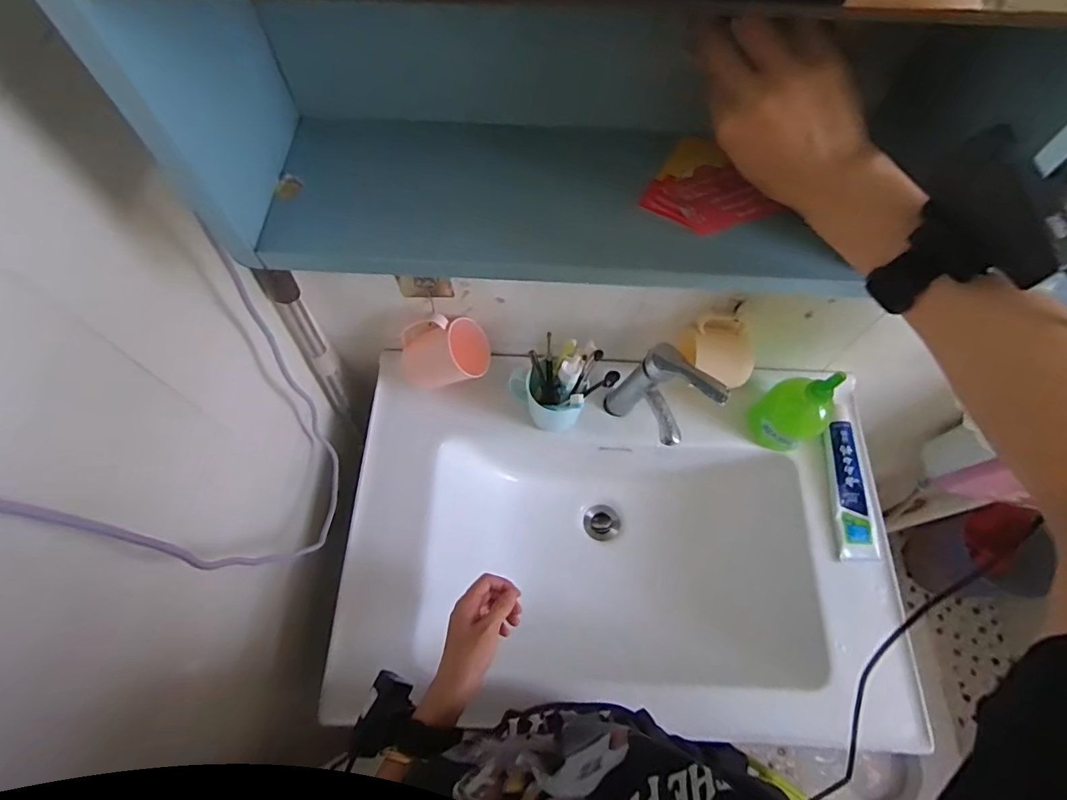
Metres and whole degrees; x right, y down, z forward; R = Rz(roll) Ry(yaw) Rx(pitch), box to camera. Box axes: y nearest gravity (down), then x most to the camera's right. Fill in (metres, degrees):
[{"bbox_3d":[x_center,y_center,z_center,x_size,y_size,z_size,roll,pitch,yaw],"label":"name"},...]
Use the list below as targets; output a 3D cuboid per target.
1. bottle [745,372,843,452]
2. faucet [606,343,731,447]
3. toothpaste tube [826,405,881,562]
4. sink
[{"bbox_3d":[0.348,0.010,0.682,0.067,0.157,0.081,-32,69,-15],"label":"bottle"},{"bbox_3d":[0.168,-0.004,0.684,0.073,0.140,0.122,-39,71,-17],"label":"faucet"},{"bbox_3d":[0.433,0.110,0.709,0.051,0.038,0.207,3,65,0],"label":"toothpaste tube"},{"bbox_3d":[0.105,0.213,0.745,0.692,0.180,0.422,4,65,1],"label":"sink"}]

